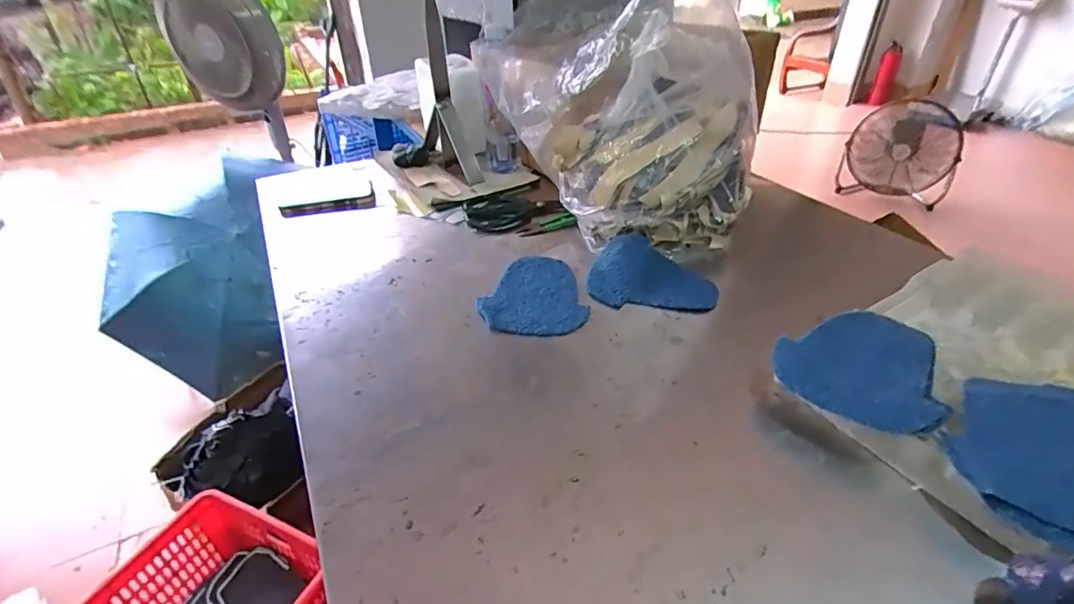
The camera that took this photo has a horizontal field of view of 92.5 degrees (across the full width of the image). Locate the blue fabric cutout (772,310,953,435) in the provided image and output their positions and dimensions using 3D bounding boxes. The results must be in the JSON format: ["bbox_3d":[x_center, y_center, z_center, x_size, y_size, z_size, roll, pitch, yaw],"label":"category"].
[{"bbox_3d":[0.297,0.053,0.464,0.124,0.014,0.156,31,46,30],"label":"blue fabric cutout"}]

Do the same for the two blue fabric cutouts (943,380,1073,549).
[{"bbox_3d":[0.388,0.112,0.377,0.147,0.014,0.164,15,36,18],"label":"two blue fabric cutouts"}]

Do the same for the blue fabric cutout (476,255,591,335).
[{"bbox_3d":[-0.009,-0.010,0.614,0.119,0.006,0.157,-7,36,-8],"label":"blue fabric cutout"}]

